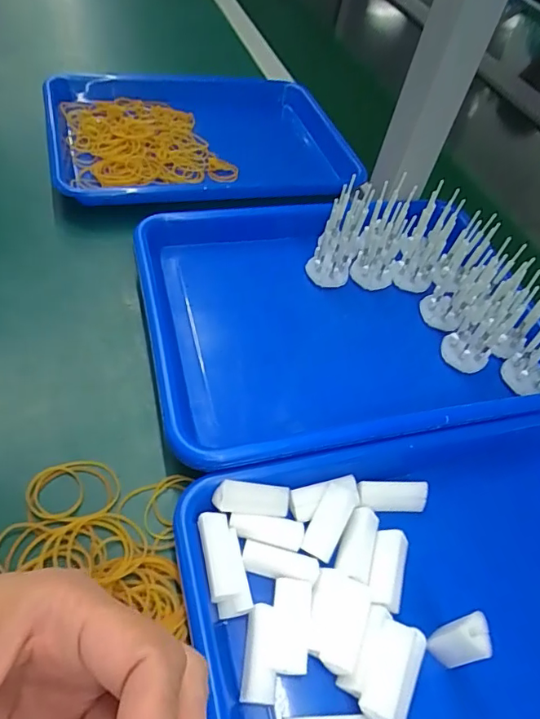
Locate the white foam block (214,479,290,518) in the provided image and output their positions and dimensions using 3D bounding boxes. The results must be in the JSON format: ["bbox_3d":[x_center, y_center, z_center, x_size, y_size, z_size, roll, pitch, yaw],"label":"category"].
[{"bbox_3d":[-0.010,0.086,0.305,0.049,0.011,0.017,13,49,-26],"label":"white foam block"}]

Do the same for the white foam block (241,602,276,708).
[{"bbox_3d":[-0.005,0.156,0.264,0.017,0.011,0.044,9,50,-5],"label":"white foam block"}]

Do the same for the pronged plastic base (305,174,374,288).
[{"bbox_3d":[0.062,-0.111,0.439,0.035,0.027,0.093,21,91,11],"label":"pronged plastic base"}]

